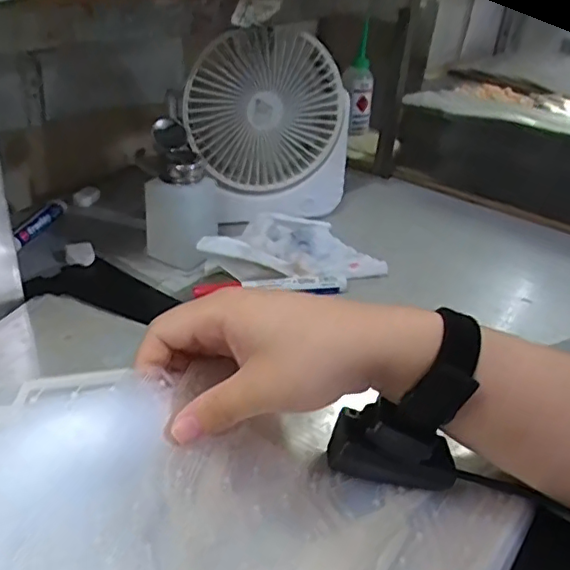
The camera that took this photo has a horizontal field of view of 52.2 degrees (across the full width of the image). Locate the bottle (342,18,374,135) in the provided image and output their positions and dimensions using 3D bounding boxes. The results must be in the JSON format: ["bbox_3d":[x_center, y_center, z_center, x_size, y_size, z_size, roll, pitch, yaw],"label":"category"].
[{"bbox_3d":[0.116,-0.320,0.882,0.060,0.204,0.058,10,59,10],"label":"bottle"}]

